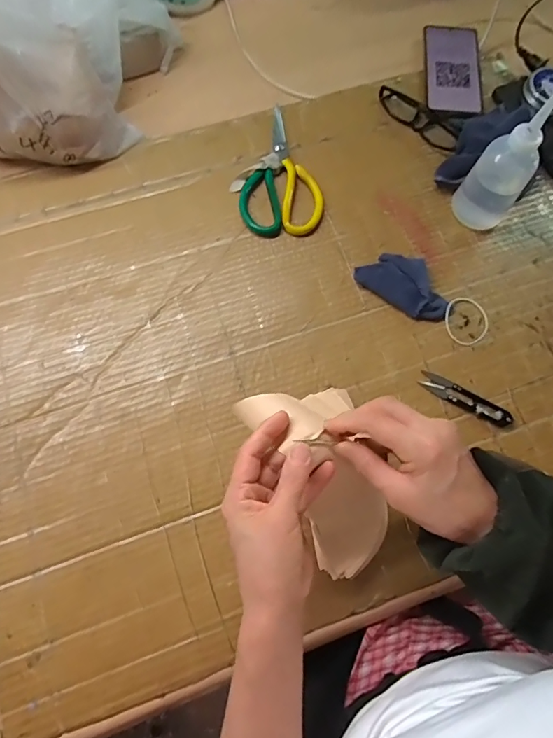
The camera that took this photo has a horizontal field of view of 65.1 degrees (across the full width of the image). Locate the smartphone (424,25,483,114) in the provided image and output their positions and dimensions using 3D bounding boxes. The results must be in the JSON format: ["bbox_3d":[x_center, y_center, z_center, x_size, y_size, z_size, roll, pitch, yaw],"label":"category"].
[{"bbox_3d":[0.247,-0.416,0.603,0.076,0.008,0.158,4,73,1],"label":"smartphone"}]

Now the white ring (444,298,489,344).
[{"bbox_3d":[0.219,-0.057,0.498,0.058,0.008,0.054,1,72,-2],"label":"white ring"}]

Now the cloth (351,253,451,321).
[{"bbox_3d":[0.151,-0.099,0.501,0.107,0.024,0.059,34,74,8],"label":"cloth"}]

